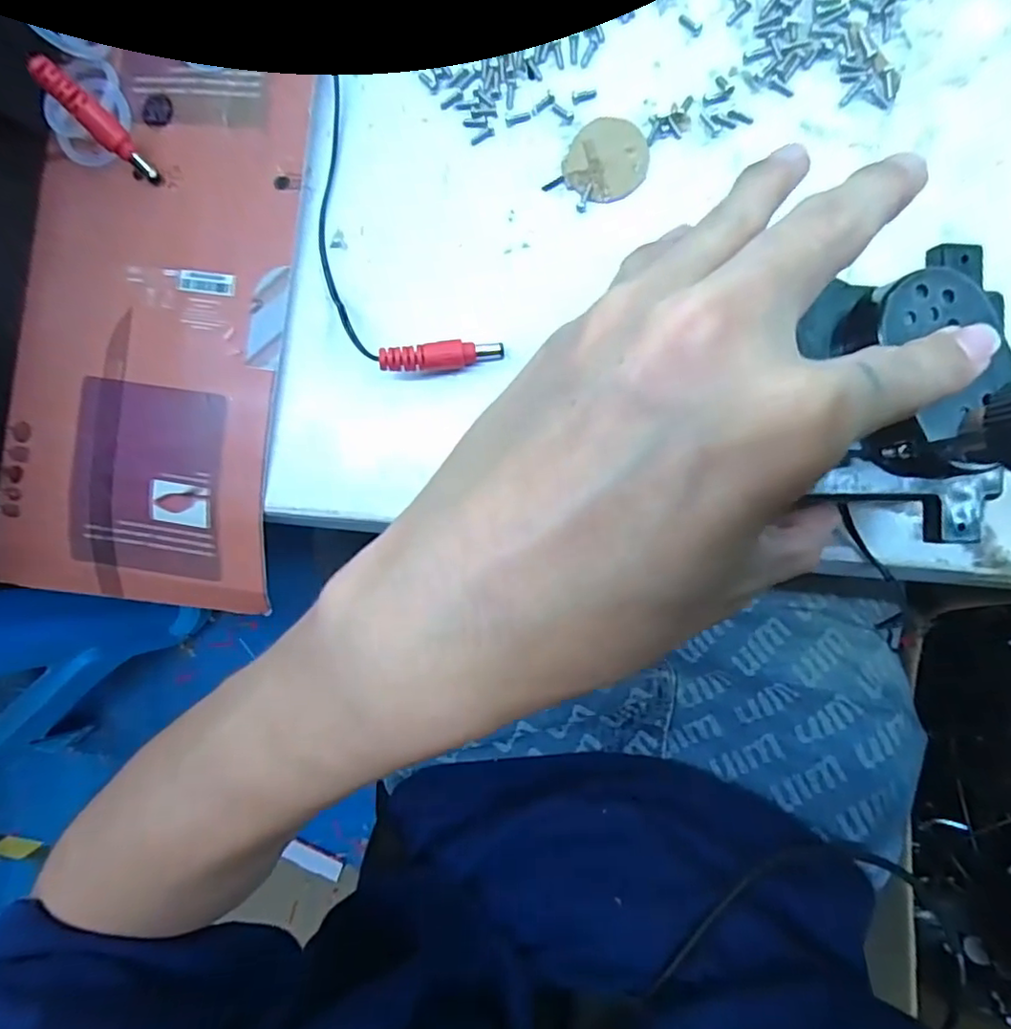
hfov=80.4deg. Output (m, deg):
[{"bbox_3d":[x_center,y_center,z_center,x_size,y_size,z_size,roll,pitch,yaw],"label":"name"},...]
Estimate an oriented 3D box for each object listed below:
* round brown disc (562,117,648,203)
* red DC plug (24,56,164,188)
[{"bbox_3d":[0.036,-0.127,0.213,0.028,0.004,0.027,0,92,8],"label":"round brown disc"},{"bbox_3d":[-0.150,-0.144,0.222,0.009,0.006,0.047,-40,128,7],"label":"red DC plug"}]

